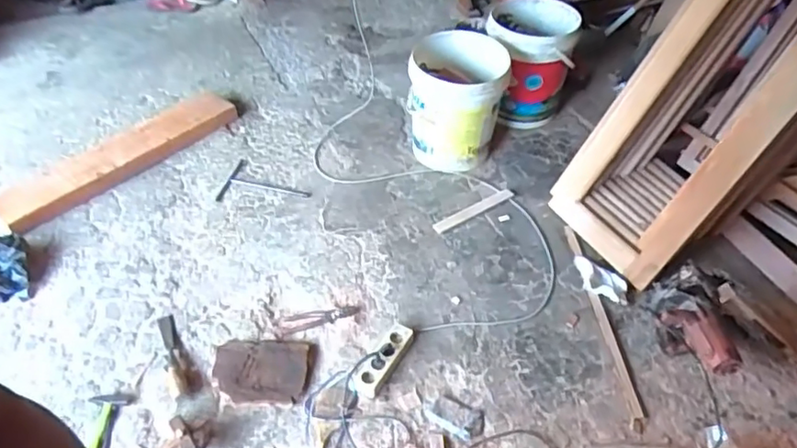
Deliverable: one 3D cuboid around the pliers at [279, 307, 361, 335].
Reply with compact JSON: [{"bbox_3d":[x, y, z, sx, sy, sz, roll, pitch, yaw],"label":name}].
[{"bbox_3d":[-0.212,0.253,1.636,0.211,0.016,0.060,-10,49,-9],"label":"pliers"}]

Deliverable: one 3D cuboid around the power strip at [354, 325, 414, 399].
[{"bbox_3d":[-0.036,0.339,1.511,0.070,0.050,0.215,26,53,21],"label":"power strip"}]

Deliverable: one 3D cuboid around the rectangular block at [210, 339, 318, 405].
[{"bbox_3d":[-0.329,0.360,1.488,0.242,0.025,0.178,-3,48,-2],"label":"rectangular block"}]

